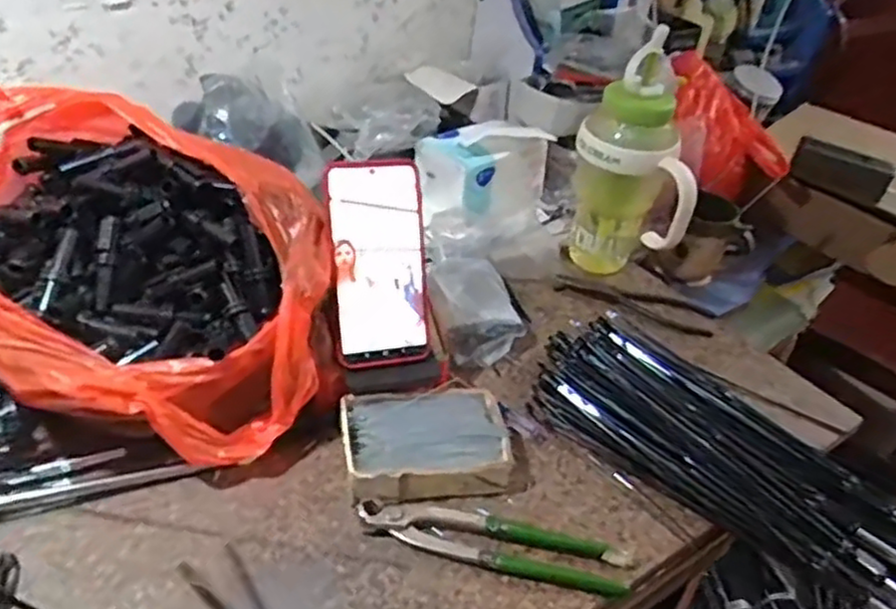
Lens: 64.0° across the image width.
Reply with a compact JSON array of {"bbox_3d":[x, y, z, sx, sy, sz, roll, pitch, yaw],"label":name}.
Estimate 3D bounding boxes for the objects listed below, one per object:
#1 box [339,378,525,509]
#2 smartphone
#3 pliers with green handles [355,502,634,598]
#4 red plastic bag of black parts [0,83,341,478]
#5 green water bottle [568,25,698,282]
[{"bbox_3d":[-0.013,0.111,0.580,0.137,0.042,0.094,-8,39,-14],"label":"box"},{"bbox_3d":[-0.056,-0.033,0.581,0.079,0.163,0.015,-6,10,-12],"label":"smartphone"},{"bbox_3d":[0.034,0.171,0.524,0.194,0.020,0.040,10,38,8],"label":"pliers with green handles"},{"bbox_3d":[-0.233,-0.022,0.574,0.244,0.231,0.268,-24,45,-31],"label":"red plastic bag of black parts"},{"bbox_3d":[0.208,-0.147,0.780,0.129,0.250,0.111,16,40,16],"label":"green water bottle"}]

